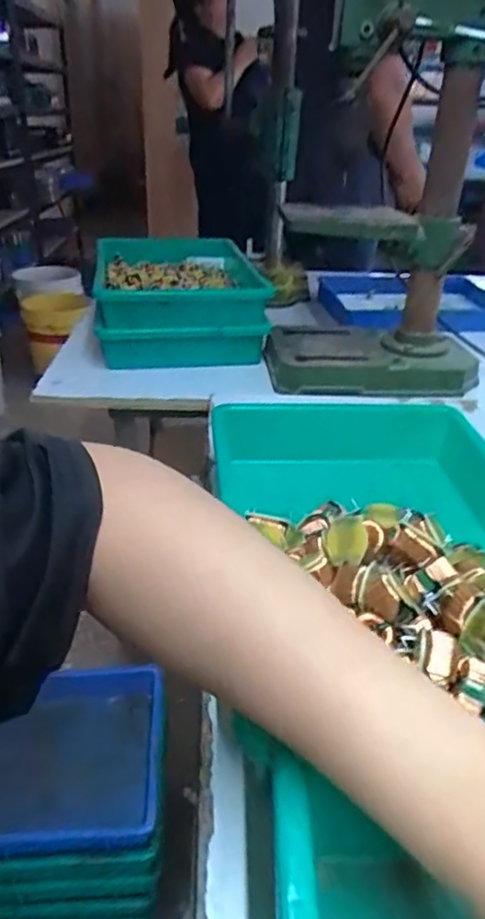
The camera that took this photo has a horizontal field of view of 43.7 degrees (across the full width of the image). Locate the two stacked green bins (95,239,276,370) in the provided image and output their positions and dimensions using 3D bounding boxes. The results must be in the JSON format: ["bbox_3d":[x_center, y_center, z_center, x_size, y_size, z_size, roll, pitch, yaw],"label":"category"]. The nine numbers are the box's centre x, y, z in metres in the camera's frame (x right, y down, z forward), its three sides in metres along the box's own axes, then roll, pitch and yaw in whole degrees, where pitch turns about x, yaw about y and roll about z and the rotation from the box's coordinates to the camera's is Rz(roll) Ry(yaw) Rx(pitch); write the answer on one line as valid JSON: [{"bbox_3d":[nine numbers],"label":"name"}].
[{"bbox_3d":[-0.104,-0.262,0.997,0.250,0.119,0.369,-3,30,-9],"label":"two stacked green bins"}]

